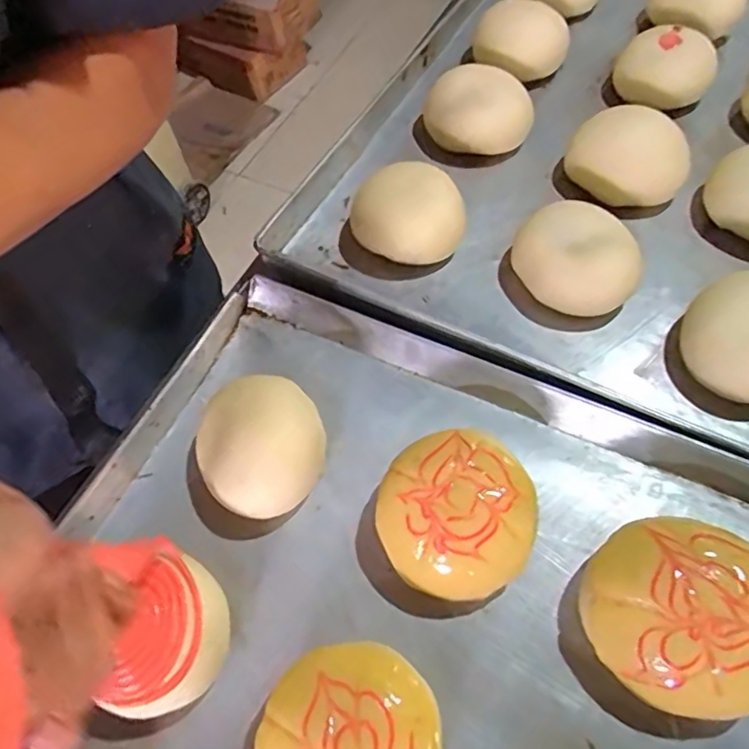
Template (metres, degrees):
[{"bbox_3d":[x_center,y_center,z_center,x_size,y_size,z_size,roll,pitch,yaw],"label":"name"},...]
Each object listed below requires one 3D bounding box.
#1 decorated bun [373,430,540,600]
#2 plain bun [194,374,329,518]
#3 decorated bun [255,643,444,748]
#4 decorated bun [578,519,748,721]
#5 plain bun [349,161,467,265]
[{"bbox_3d":[0.050,0.086,0.354,0.090,0.050,0.090,-1,61,3],"label":"decorated bun"},{"bbox_3d":[-0.073,0.049,0.384,0.083,0.047,0.084,-1,61,3],"label":"plain bun"},{"bbox_3d":[-0.013,0.195,0.306,0.092,0.044,0.090,-1,61,3],"label":"decorated bun"},{"bbox_3d":[0.166,0.131,0.317,0.093,0.059,0.095,-1,61,3],"label":"decorated bun"},{"bbox_3d":[0.027,-0.133,0.486,0.097,0.050,0.084,7,61,7],"label":"plain bun"}]

